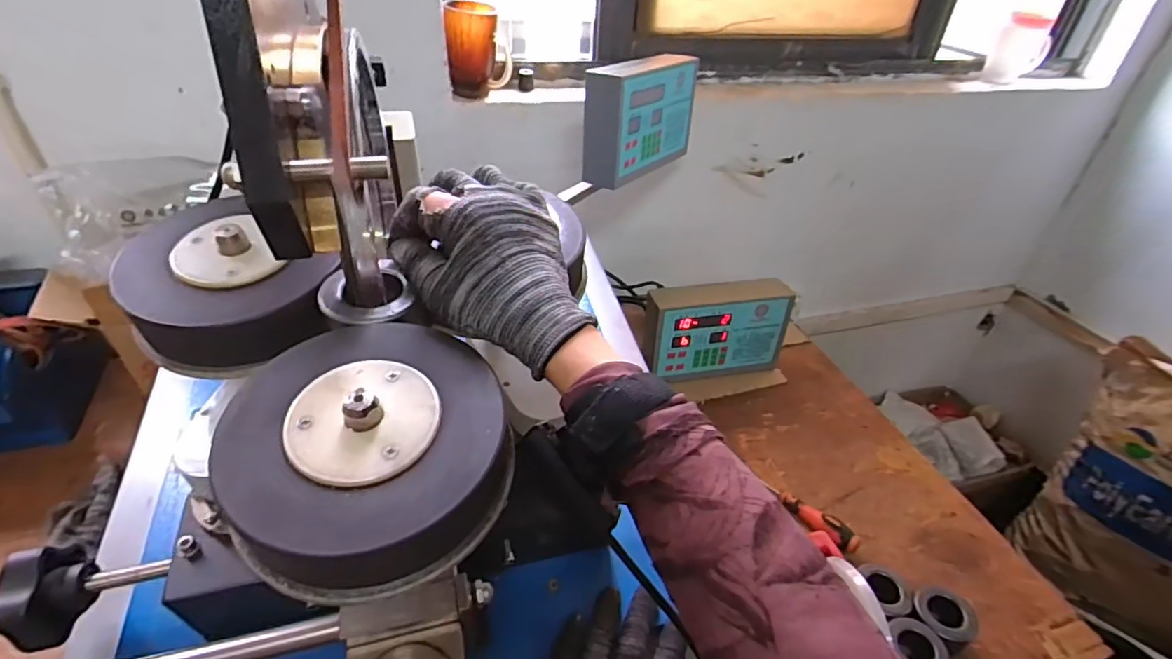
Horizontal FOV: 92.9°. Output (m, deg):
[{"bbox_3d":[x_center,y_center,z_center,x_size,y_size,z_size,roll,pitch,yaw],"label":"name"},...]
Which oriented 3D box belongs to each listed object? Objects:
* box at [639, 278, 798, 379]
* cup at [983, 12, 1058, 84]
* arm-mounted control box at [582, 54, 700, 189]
[{"bbox_3d":[0.210,-0.002,0.911,0.230,0.151,0.059,-5,38,-11],"label":"box"},{"bbox_3d":[0.850,-0.550,1.089,0.089,0.112,0.090,29,44,30],"label":"cup"},{"bbox_3d":[0.084,-0.317,0.829,0.061,0.150,0.217,25,42,26],"label":"arm-mounted control box"}]

